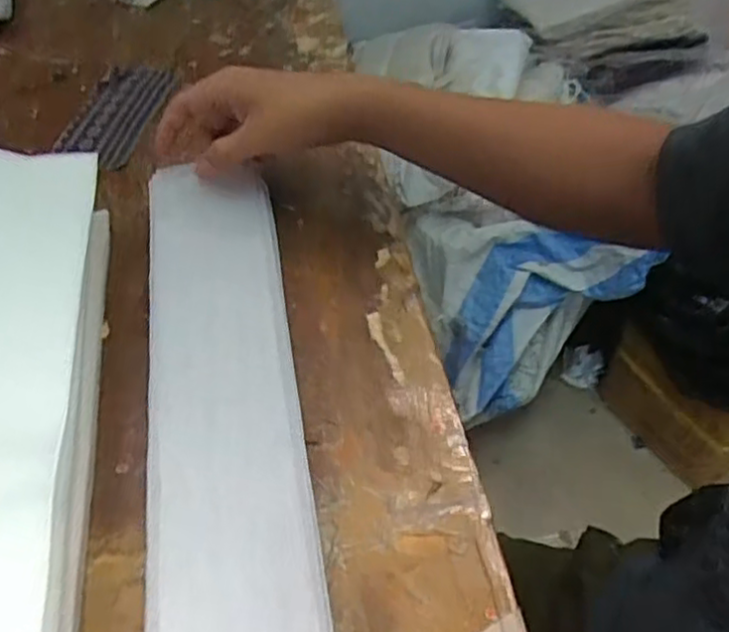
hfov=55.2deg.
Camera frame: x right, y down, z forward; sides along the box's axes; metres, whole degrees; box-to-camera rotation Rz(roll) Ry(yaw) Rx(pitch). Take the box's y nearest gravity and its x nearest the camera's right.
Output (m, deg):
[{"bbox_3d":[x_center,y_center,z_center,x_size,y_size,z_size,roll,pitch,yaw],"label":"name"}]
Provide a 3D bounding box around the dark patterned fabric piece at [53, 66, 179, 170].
[{"bbox_3d":[-0.218,-0.179,0.619,0.071,0.008,0.137,8,55,14],"label":"dark patterned fabric piece"}]

